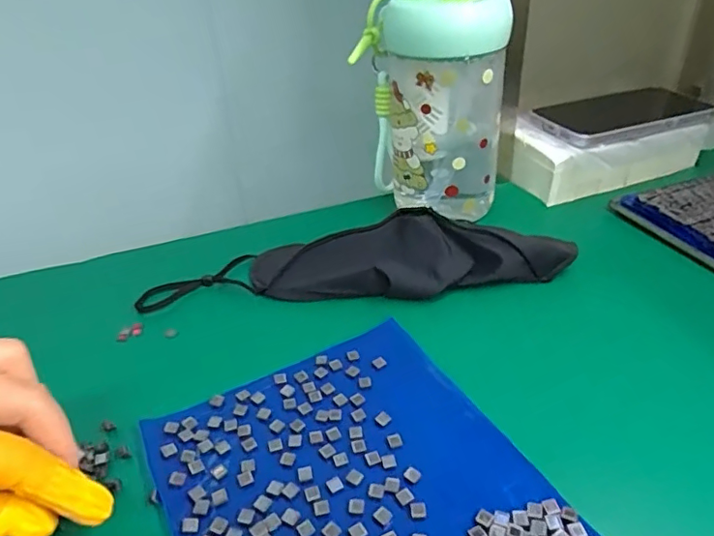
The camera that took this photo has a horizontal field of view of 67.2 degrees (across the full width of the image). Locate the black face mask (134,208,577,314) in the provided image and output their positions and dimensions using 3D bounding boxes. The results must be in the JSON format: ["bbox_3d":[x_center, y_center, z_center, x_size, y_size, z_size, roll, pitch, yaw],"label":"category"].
[{"bbox_3d":[-0.001,-0.007,0.363,0.279,0.033,0.058,-2,35,5],"label":"black face mask"}]

